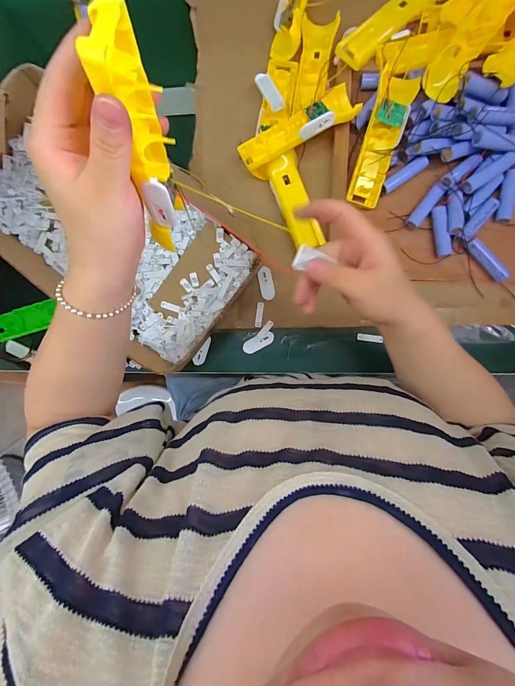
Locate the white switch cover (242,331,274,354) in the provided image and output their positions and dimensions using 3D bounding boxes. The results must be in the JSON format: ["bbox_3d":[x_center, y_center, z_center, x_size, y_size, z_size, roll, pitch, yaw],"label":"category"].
[{"bbox_3d":[0.002,-0.001,0.494,0.051,0.005,0.020,-29,89,4],"label":"white switch cover"}]

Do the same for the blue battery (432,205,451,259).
[{"bbox_3d":[0.248,-0.150,0.434,0.016,0.016,0.068,-5,90,4],"label":"blue battery"}]

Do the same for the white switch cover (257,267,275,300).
[{"bbox_3d":[0.014,-0.090,0.483,0.021,0.004,0.049,-11,90,4],"label":"white switch cover"}]

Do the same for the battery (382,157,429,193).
[{"bbox_3d":[0.200,-0.230,0.441,0.064,0.015,0.019,-34,88,3],"label":"battery"}]

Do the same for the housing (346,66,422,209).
[{"bbox_3d":[0.162,-0.265,0.424,0.047,0.020,0.155,16,109,3],"label":"housing"}]

